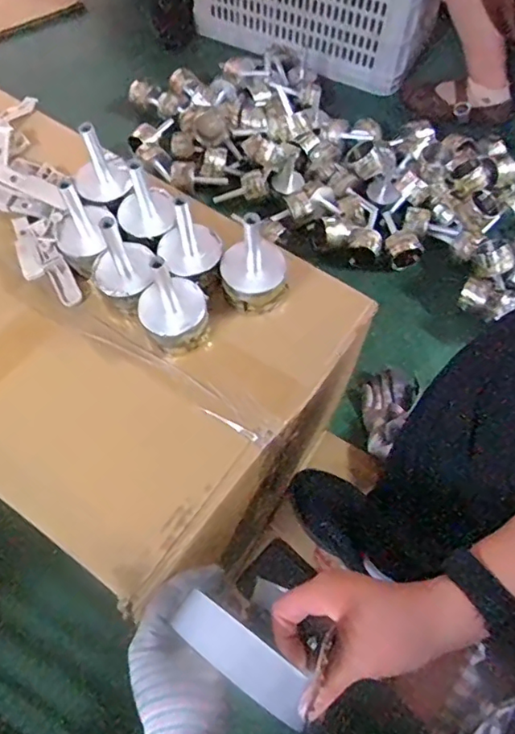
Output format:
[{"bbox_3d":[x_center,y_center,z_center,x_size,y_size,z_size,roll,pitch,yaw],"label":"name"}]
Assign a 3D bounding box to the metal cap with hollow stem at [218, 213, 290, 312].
[{"bbox_3d":[-0.002,-0.098,0.509,0.063,0.100,0.051,-3,62,-3],"label":"metal cap with hollow stem"}]

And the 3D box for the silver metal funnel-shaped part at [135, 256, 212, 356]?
[{"bbox_3d":[-0.076,-0.058,0.492,0.061,0.101,0.058,1,62,-1],"label":"silver metal funnel-shaped part"}]

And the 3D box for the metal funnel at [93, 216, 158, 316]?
[{"bbox_3d":[-0.122,-0.099,0.505,0.057,0.092,0.060,1,62,-1],"label":"metal funnel"}]

